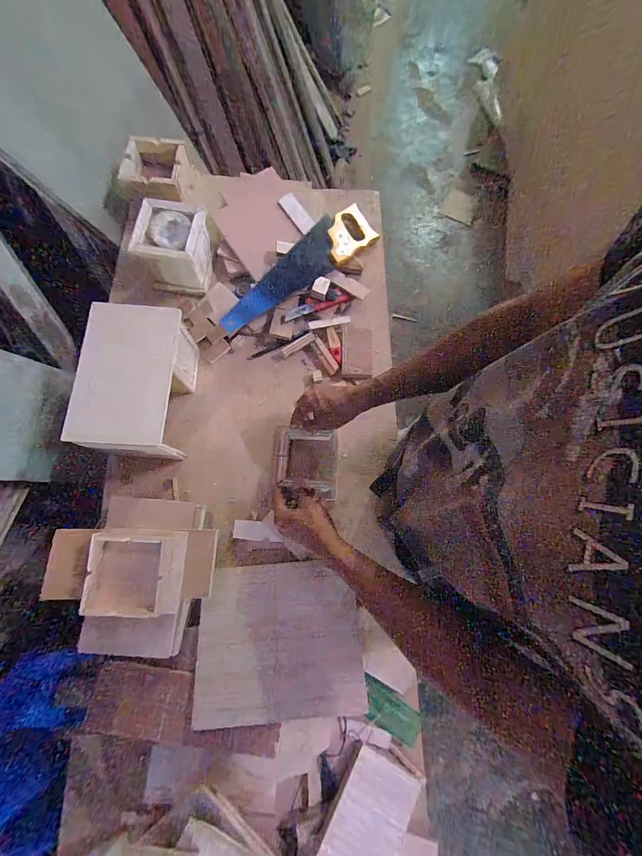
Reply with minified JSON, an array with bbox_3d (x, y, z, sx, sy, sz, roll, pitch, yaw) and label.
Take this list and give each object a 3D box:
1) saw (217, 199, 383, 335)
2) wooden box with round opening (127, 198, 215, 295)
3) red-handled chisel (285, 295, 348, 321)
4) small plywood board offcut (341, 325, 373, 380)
[{"bbox_3d":[-0.045,-0.320,0.657,0.390,0.038,0.092,-41,81,-10],"label":"saw"},{"bbox_3d":[-0.272,-0.338,0.620,0.119,0.093,0.119,5,76,0],"label":"wooden box with round opening"},{"bbox_3d":[-0.007,-0.240,0.657,0.135,0.010,0.018,-19,78,-6],"label":"red-handled chisel"},{"bbox_3d":[0.071,-0.148,0.649,0.059,0.013,0.109,2,76,-1],"label":"small plywood board offcut"}]

